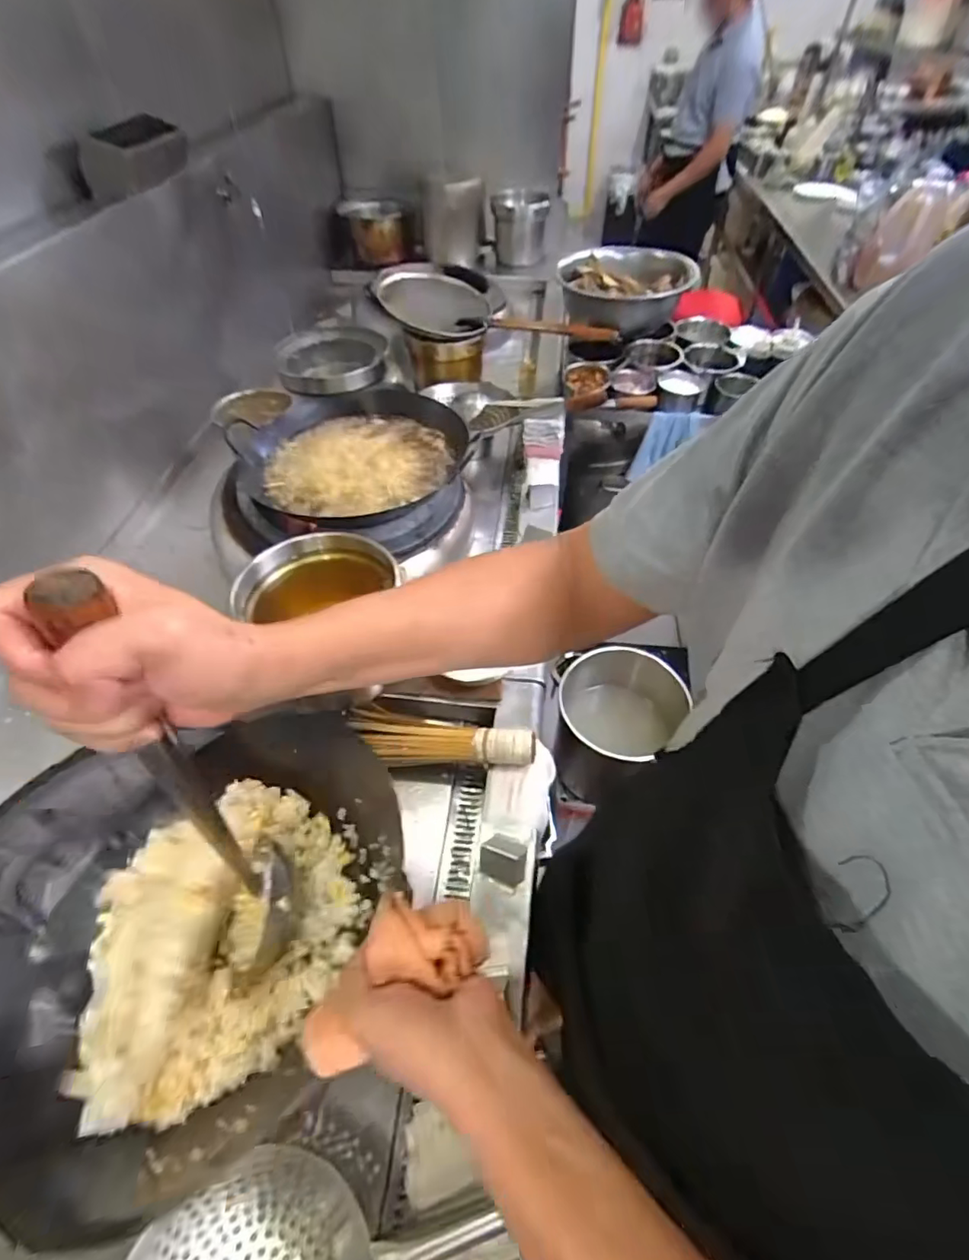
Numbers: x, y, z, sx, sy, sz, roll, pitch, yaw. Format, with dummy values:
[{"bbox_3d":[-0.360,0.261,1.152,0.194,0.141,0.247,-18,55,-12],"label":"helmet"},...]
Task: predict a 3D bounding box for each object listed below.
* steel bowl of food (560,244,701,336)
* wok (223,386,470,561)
[{"bbox_3d":[0.363,-0.858,1.361,0.317,0.122,0.345,-2,50,2],"label":"steel bowl of food"},{"bbox_3d":[-0.267,-0.337,1.065,0.436,0.135,0.400,0,51,3],"label":"wok"}]

